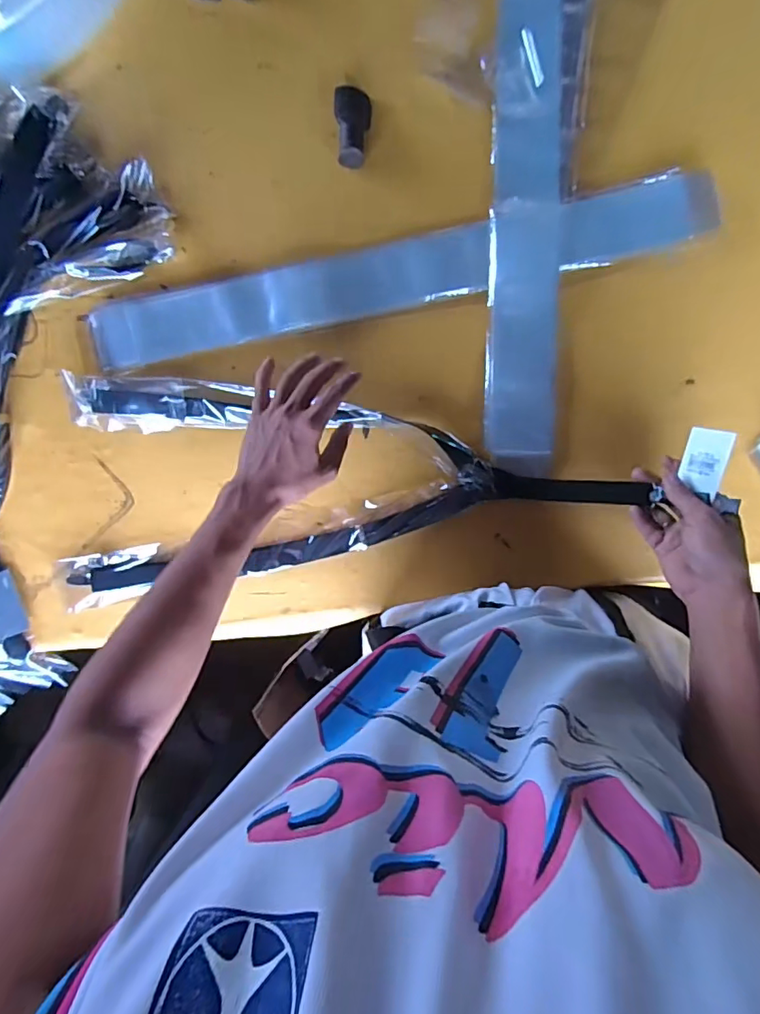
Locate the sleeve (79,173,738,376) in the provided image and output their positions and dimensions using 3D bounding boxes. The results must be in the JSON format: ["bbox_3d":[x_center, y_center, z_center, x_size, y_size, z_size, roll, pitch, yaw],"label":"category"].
[{"bbox_3d":[0.016,-0.251,0.554,0.670,0.011,0.073,-13,94,1],"label":"sleeve"}]

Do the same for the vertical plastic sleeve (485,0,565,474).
[{"bbox_3d":[0.157,-0.362,0.549,0.079,0.007,0.634,0,94,1],"label":"vertical plastic sleeve"}]

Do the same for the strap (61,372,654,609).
[{"bbox_3d":[-0.037,-0.007,0.561,0.617,0.032,0.238,2,94,1],"label":"strap"}]

